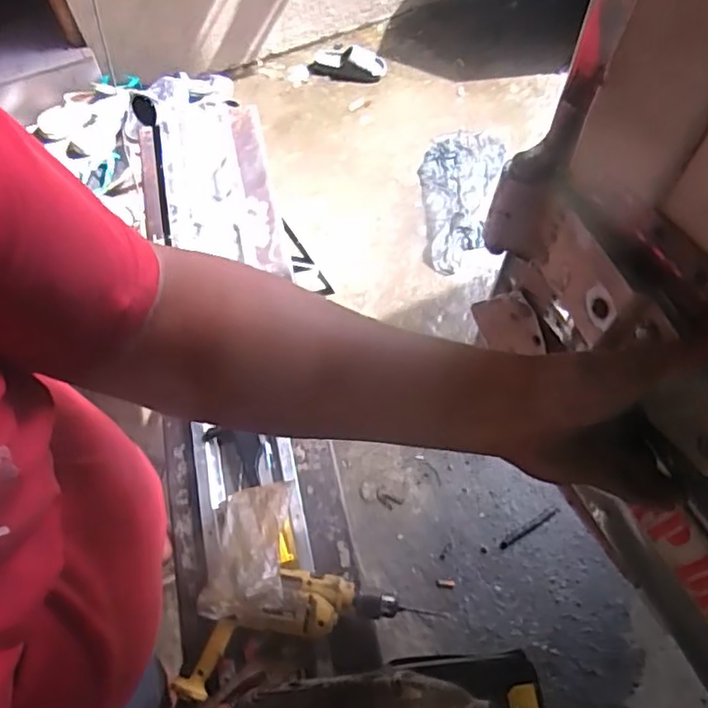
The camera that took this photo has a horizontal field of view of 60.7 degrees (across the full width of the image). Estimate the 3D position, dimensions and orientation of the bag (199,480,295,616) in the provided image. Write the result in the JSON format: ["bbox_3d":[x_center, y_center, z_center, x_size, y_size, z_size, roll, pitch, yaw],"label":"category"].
[{"bbox_3d":[-0.146,0.262,0.841,0.108,0.057,0.204,-2,35,3],"label":"bag"}]

